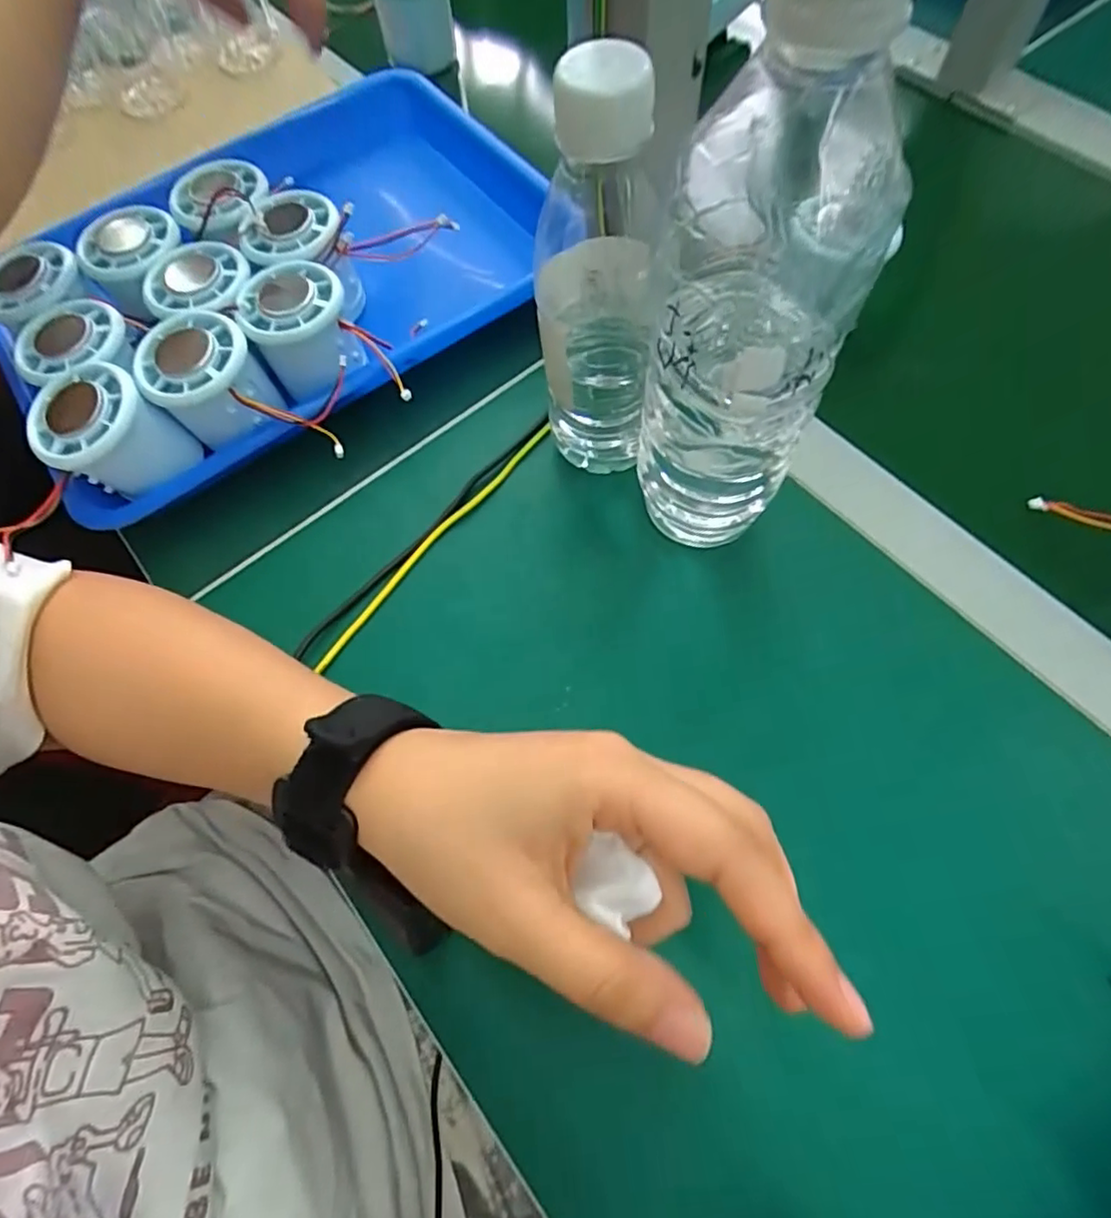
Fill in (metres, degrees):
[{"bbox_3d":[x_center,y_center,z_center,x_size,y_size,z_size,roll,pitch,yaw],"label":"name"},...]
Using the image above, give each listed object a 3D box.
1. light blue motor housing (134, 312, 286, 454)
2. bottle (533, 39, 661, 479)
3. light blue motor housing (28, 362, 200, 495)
[{"bbox_3d":[-0.182,-0.119,0.332,0.056,0.045,0.059,-30,66,-11],"label":"light blue motor housing"},{"bbox_3d":[0.017,-0.135,0.274,0.047,0.179,0.055,2,65,4],"label":"bottle"},{"bbox_3d":[-0.228,-0.090,0.321,0.059,0.043,0.058,-39,69,-15],"label":"light blue motor housing"}]

